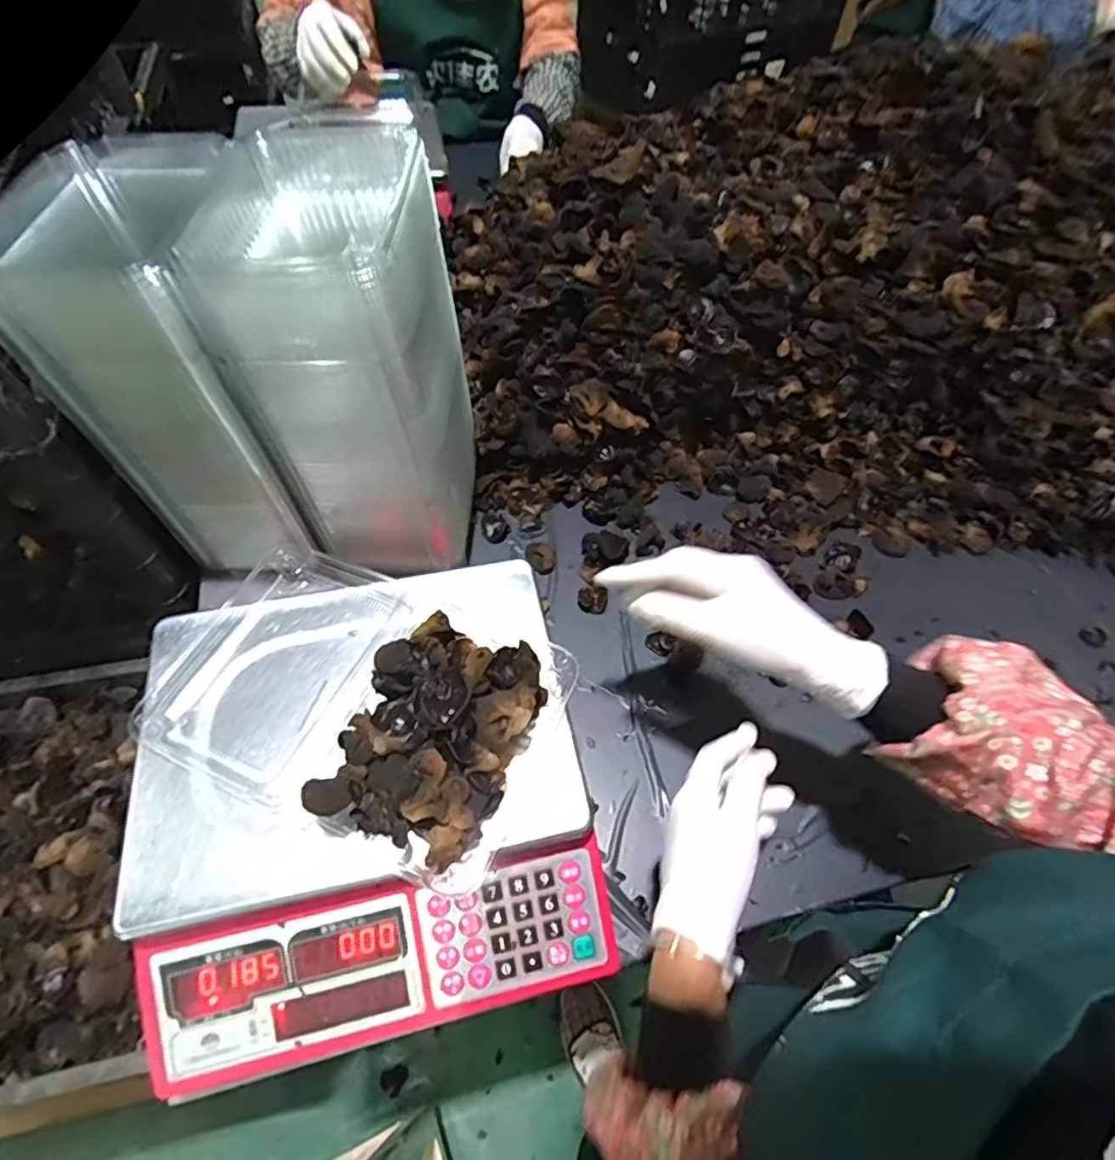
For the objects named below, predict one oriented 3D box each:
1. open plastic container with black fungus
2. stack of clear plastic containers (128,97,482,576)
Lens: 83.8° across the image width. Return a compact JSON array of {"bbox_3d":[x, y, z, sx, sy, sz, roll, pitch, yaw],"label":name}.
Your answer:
[{"bbox_3d":[-0.143,0.073,0.433,0.274,0.056,0.177,21,60,11],"label":"open plastic container with black fungus"},{"bbox_3d":[-0.165,-0.163,0.524,0.158,0.297,0.176,5,59,1],"label":"stack of clear plastic containers"}]

